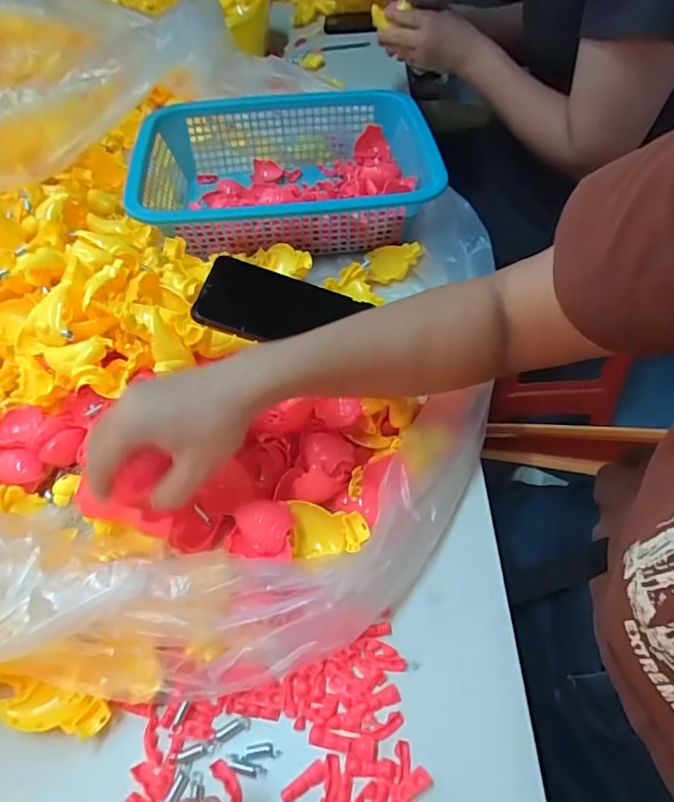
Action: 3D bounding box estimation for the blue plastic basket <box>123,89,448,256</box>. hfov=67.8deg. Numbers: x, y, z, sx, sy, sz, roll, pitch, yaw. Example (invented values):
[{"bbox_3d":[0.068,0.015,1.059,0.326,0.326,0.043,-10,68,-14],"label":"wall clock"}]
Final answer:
[{"bbox_3d":[-0.063,-0.280,0.628,0.359,0.096,0.262,-10,54,-2],"label":"blue plastic basket"}]

